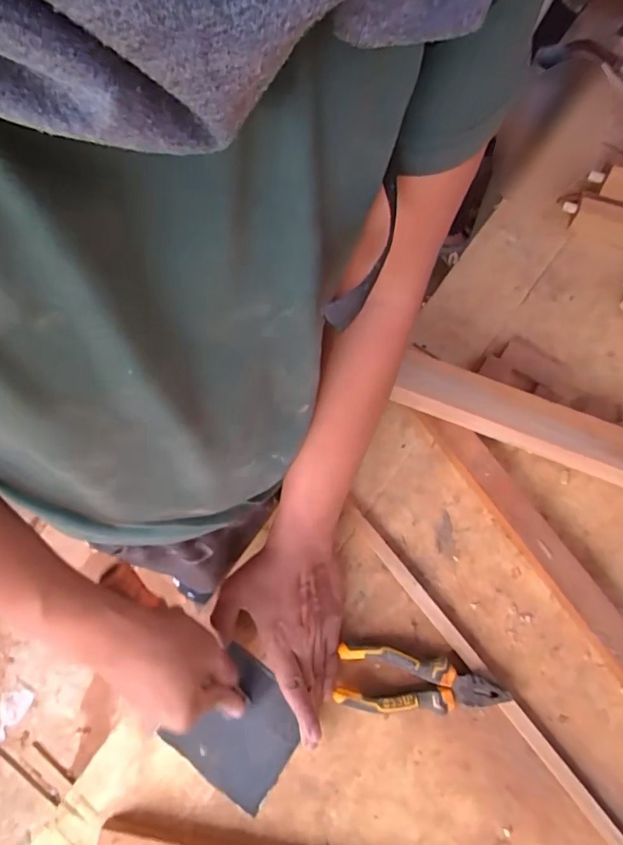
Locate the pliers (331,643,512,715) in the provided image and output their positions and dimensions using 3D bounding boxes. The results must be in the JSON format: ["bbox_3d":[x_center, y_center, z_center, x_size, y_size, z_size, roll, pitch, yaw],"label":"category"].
[{"bbox_3d":[0.102,0.241,0.464,0.151,0.021,0.054,2,69,3],"label":"pliers"}]

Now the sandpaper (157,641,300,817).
[{"bbox_3d":[-0.065,0.279,0.456,0.099,0.012,0.101,34,76,12],"label":"sandpaper"}]

